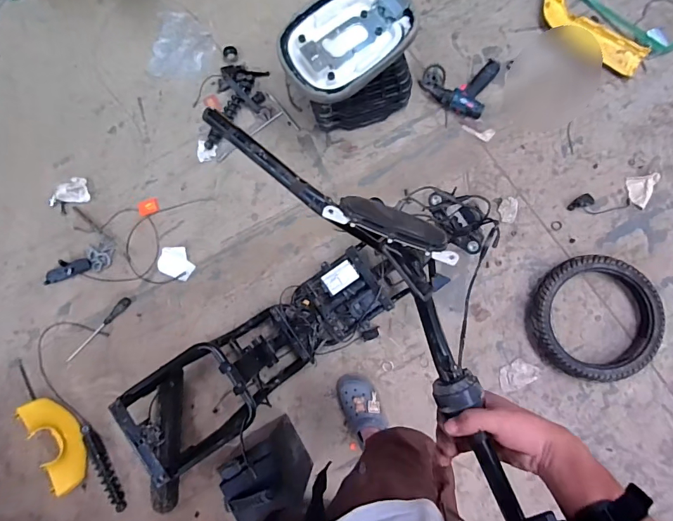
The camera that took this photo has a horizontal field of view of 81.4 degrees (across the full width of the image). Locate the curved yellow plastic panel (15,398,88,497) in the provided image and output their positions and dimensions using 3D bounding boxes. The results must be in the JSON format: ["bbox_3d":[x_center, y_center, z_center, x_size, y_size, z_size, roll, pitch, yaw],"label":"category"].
[{"bbox_3d":[-0.863,0.564,1.223,0.106,0.102,0.297,-29,85,0],"label":"curved yellow plastic panel"}]

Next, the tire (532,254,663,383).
[{"bbox_3d":[0.771,0.170,1.177,0.353,0.072,0.360,0,85,3],"label":"tire"}]

